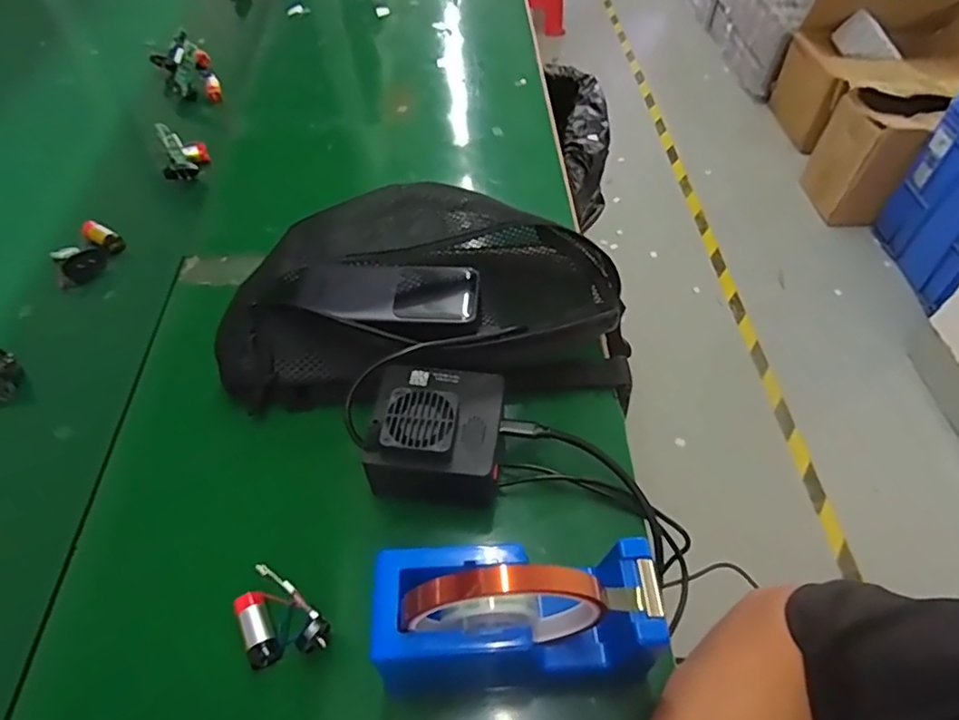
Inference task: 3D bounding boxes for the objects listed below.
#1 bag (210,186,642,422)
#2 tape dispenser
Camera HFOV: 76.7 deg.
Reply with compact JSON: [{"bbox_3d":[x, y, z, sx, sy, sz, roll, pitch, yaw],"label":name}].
[{"bbox_3d":[-0.029,-0.050,0.436,0.271,0.086,0.162,1,52,-1],"label":"bag"},{"bbox_3d":[0.017,0.116,0.281,0.124,0.086,0.053,-3,52,-5],"label":"tape dispenser"}]

